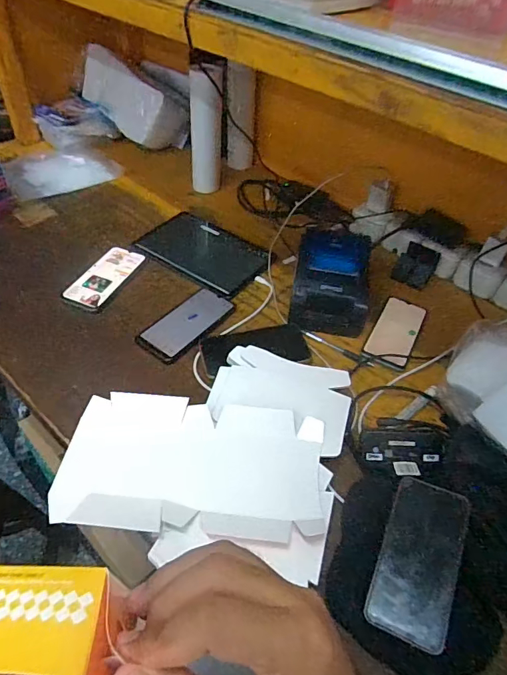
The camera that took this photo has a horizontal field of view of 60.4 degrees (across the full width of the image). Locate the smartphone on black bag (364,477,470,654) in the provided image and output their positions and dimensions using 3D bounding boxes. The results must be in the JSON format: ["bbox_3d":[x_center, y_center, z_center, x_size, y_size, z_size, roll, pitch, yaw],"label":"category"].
[{"bbox_3d":[0.179,0.237,0.470,0.079,0.011,0.157,11,58,29],"label":"smartphone on black bag"}]

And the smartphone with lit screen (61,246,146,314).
[{"bbox_3d":[-0.265,-0.109,0.780,0.077,0.008,0.166,18,47,11],"label":"smartphone with lit screen"}]

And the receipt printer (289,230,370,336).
[{"bbox_3d":[0.132,-0.095,0.750,0.126,0.105,0.150,8,46,2],"label":"receipt printer"}]

